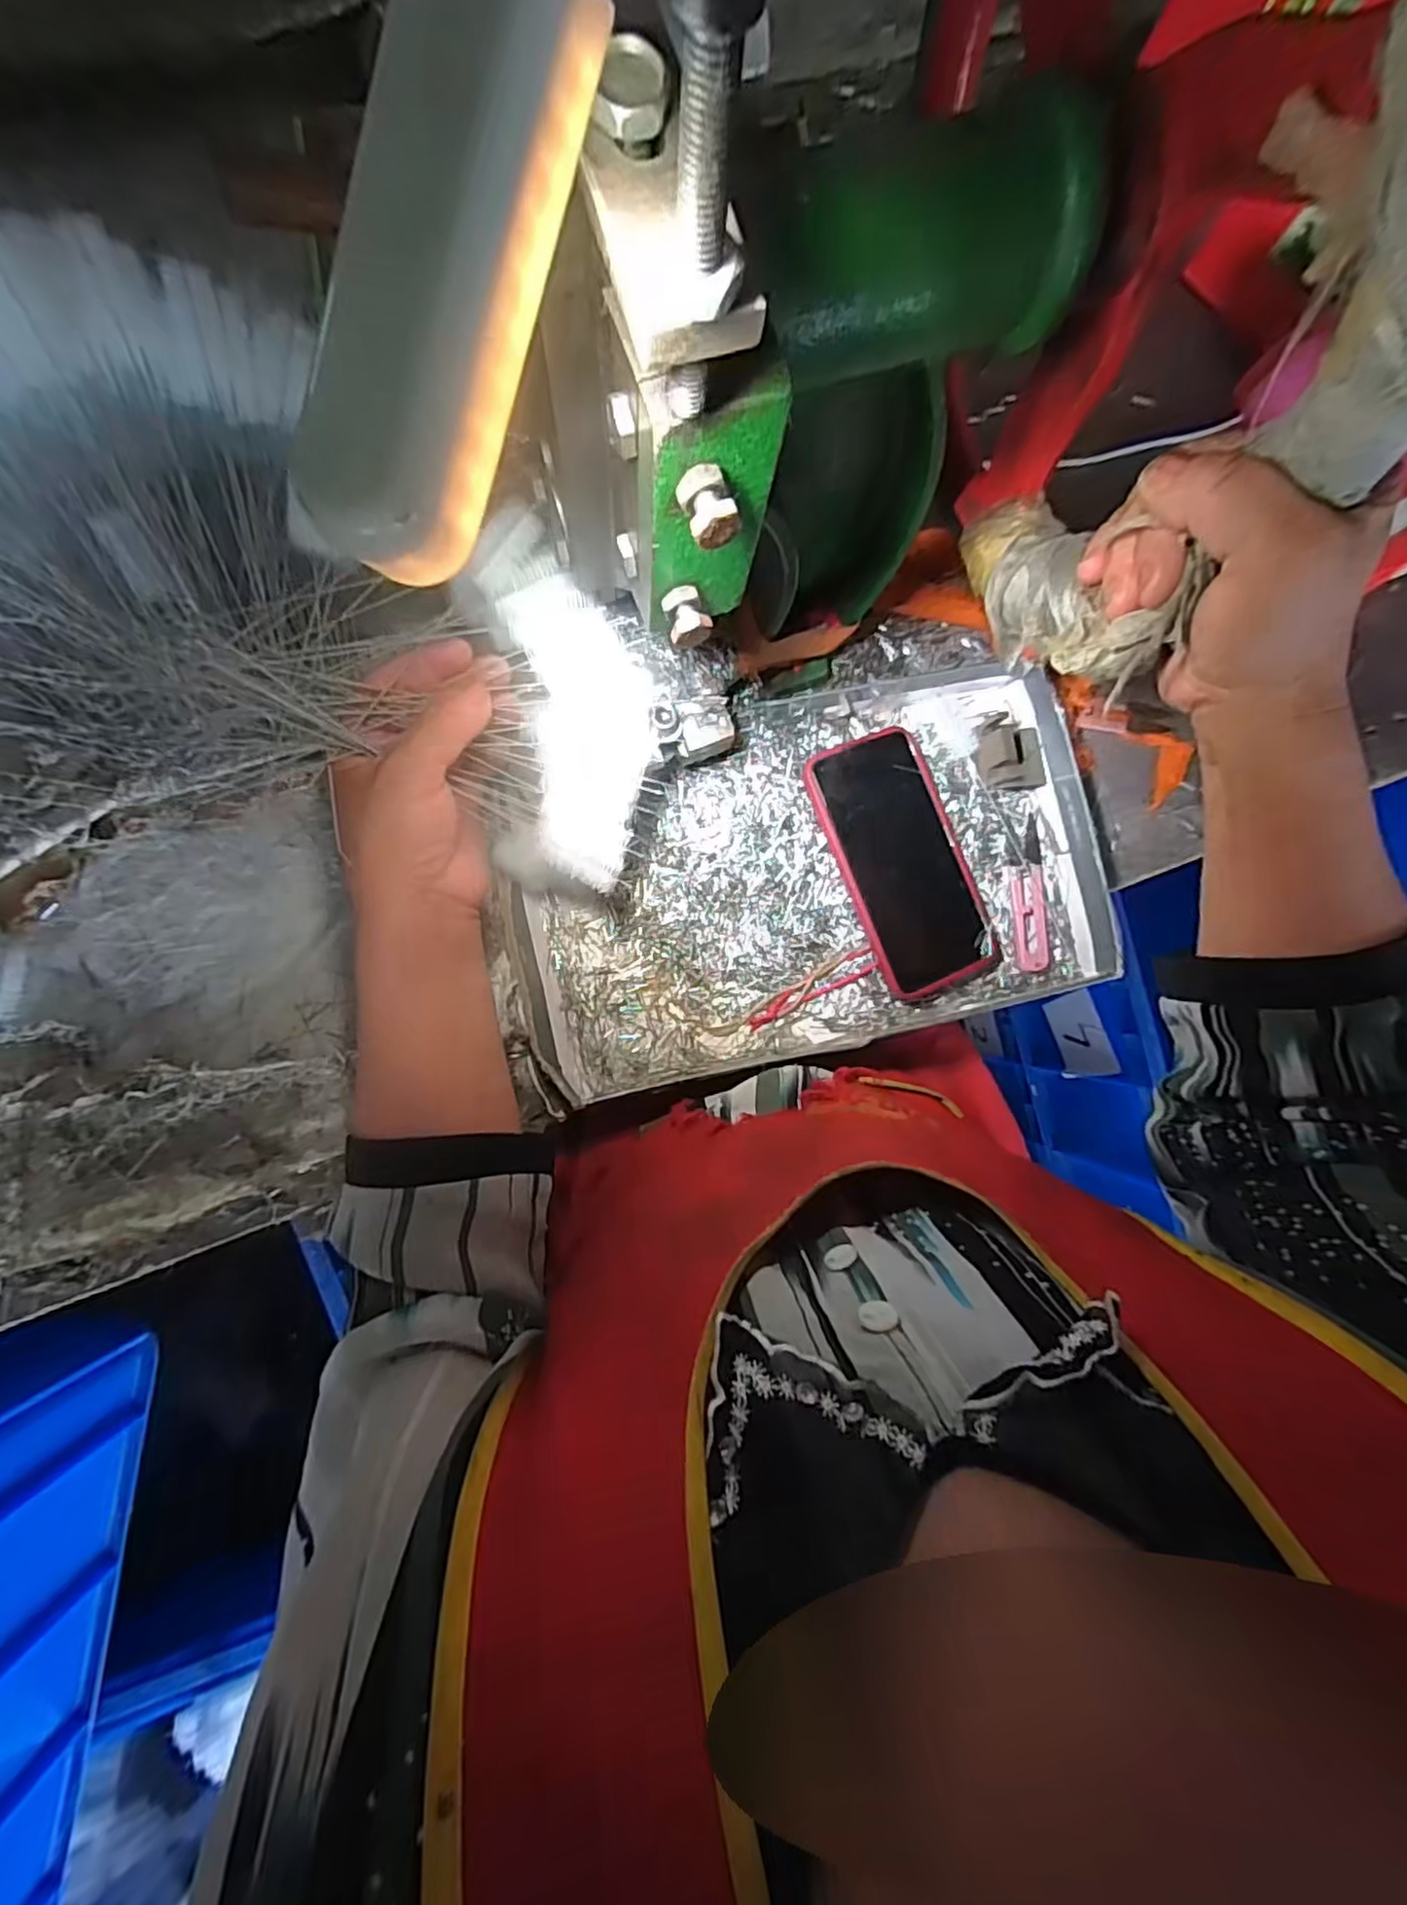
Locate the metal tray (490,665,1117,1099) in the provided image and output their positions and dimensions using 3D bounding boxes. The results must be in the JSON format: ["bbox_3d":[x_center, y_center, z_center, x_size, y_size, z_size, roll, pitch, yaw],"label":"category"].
[{"bbox_3d":[0.065,-0.048,0.427,0.357,0.030,0.210,-13,87,-6],"label":"metal tray"}]

